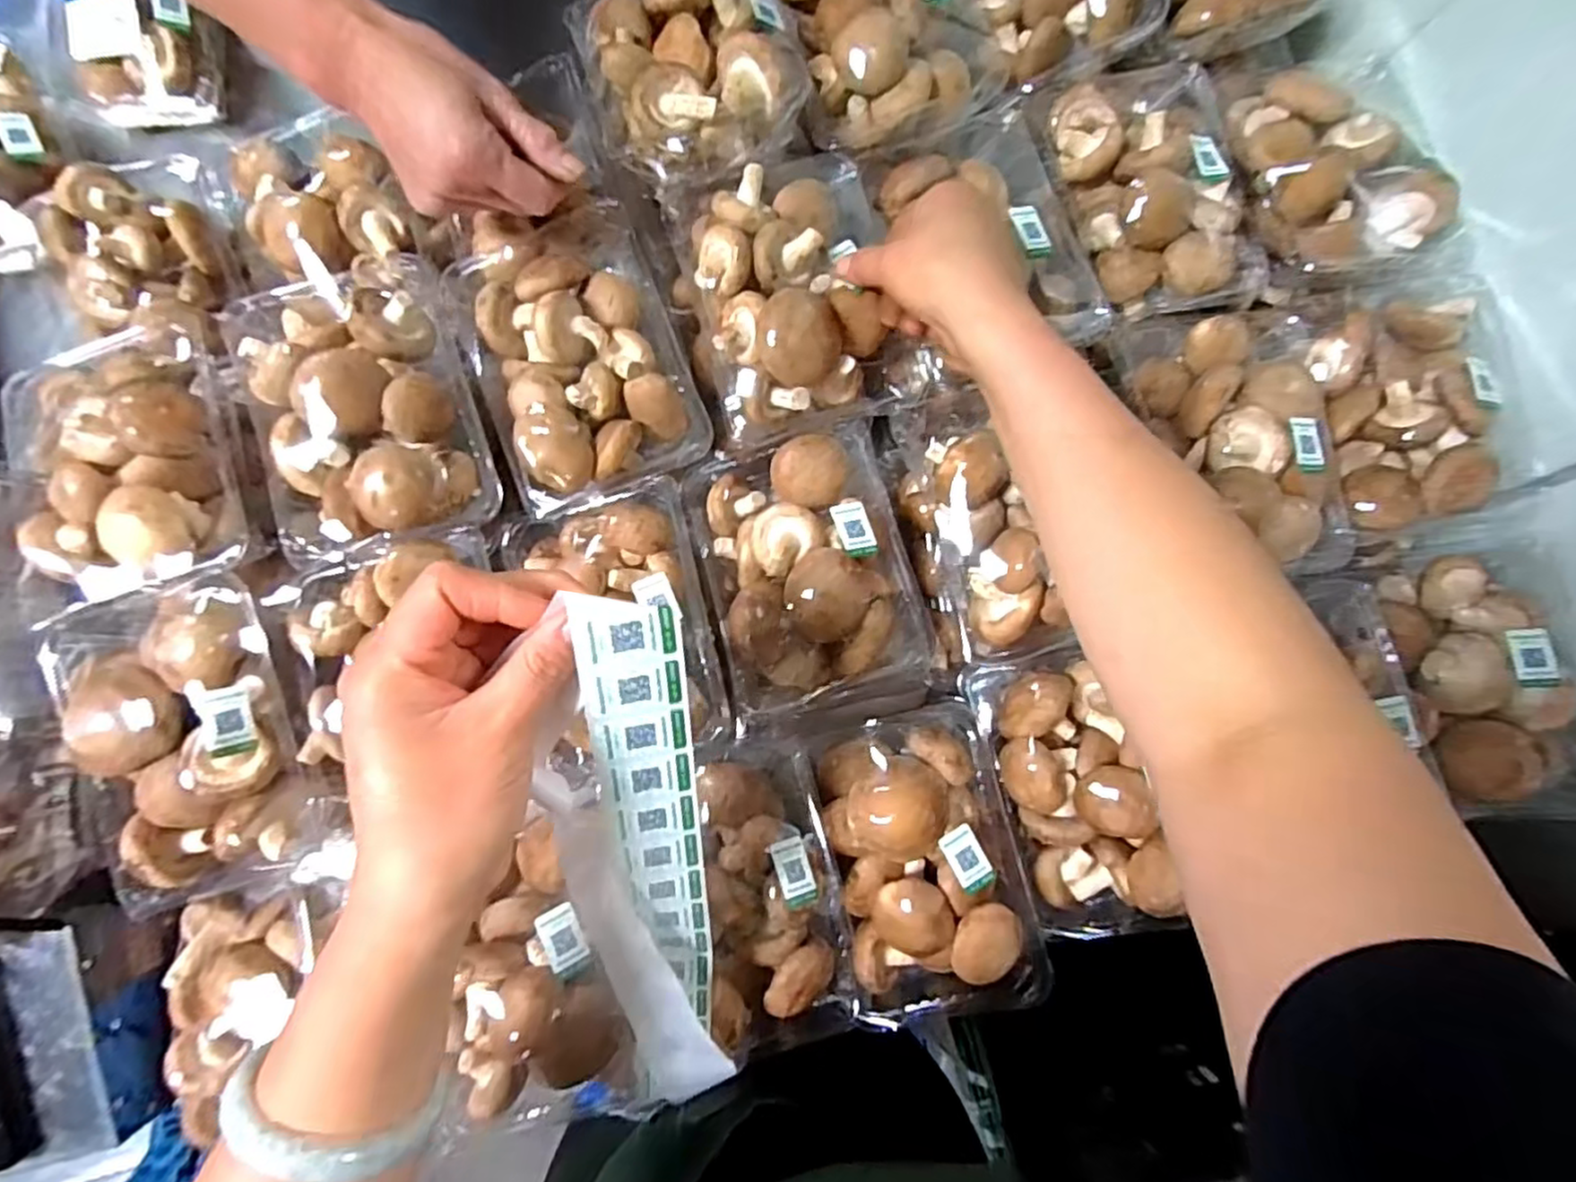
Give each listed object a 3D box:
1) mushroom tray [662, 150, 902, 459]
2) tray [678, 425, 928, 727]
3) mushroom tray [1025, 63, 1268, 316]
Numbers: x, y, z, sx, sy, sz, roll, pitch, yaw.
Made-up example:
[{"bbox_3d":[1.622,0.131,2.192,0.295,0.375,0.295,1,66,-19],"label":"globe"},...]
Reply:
[{"bbox_3d":[0.001,-0.184,0.460,0.130,0.077,0.173,-11,86,-4],"label":"mushroom tray"},{"bbox_3d":[0.017,-0.011,0.455,0.134,0.086,0.182,-13,86,-4],"label":"tray"},{"bbox_3d":[0.244,-0.274,0.478,0.124,0.055,0.177,-21,87,-5],"label":"mushroom tray"}]

